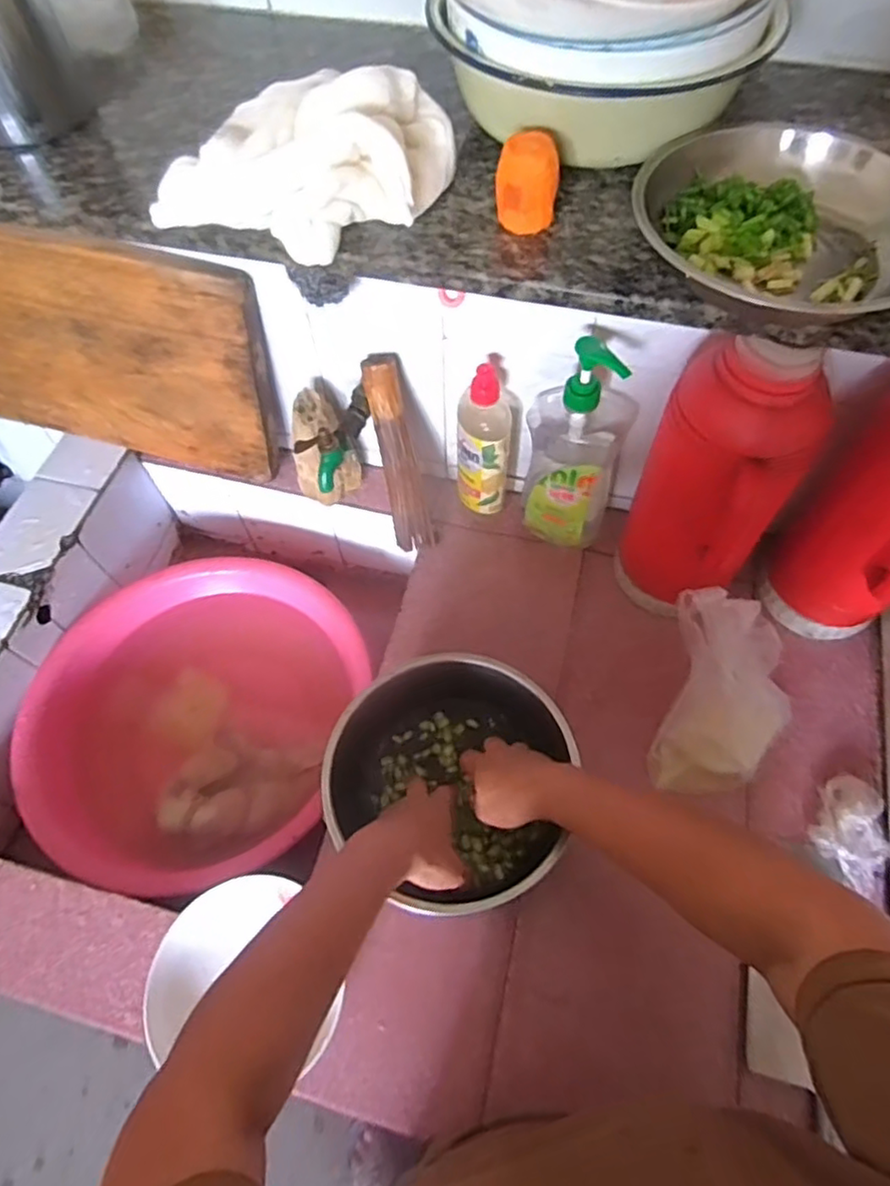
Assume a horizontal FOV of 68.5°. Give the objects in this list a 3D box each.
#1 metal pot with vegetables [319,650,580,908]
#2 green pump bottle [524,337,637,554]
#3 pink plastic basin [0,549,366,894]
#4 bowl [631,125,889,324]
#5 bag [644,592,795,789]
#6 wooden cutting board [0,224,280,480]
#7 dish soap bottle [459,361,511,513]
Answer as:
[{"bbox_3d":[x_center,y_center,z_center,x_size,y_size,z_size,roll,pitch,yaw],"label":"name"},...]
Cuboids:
[{"bbox_3d":[0.002,0.180,0.624,0.216,0.093,0.220,-1,61,1],"label":"metal pot with vegetables"},{"bbox_3d":[0.143,-0.157,0.717,0.106,0.270,0.083,14,63,9],"label":"green pump bottle"},{"bbox_3d":[-0.320,0.159,0.848,0.353,0.166,0.388,-1,61,1],"label":"pink plastic basin"},{"bbox_3d":[0.184,-0.214,0.369,0.154,0.041,0.152,-1,61,1],"label":"bowl"},{"bbox_3d":[0.268,0.089,0.624,0.132,0.233,0.059,-12,34,-5],"label":"bag"},{"bbox_3d":[-0.485,-0.298,0.787,0.560,0.282,0.033,12,51,8],"label":"wooden cutting board"},{"bbox_3d":[0.045,-0.173,0.751,0.065,0.187,0.064,4,62,4],"label":"dish soap bottle"}]

